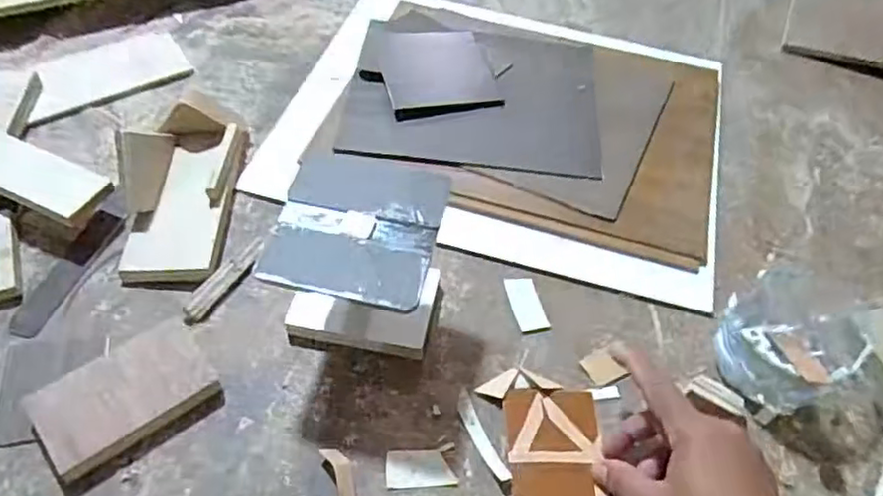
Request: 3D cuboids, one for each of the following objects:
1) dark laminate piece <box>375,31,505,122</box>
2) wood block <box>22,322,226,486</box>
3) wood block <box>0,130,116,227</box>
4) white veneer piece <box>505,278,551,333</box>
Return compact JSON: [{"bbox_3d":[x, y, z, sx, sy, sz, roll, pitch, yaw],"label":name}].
[{"bbox_3d":[-0.005,-0.178,0.656,0.107,0.011,0.125,-9,53,-11],"label":"dark laminate piece"},{"bbox_3d":[-0.206,0.097,0.435,0.107,0.020,0.070,-30,60,-25],"label":"wood block"},{"bbox_3d":[-0.374,-0.080,0.528,0.230,0.017,0.053,23,48,11],"label":"wood block"},{"bbox_3d":[0.065,0.043,0.509,0.024,0.004,0.047,-8,53,-10],"label":"white veneer piece"}]

